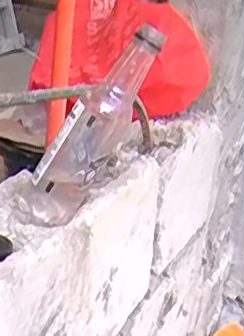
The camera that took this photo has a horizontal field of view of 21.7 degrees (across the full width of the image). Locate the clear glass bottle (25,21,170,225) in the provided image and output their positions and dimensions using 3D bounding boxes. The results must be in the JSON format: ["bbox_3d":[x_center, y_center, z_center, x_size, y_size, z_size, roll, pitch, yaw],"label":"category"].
[{"bbox_3d":[-0.026,-0.039,0.612,0.059,0.217,0.052,27,12,-25],"label":"clear glass bottle"}]

